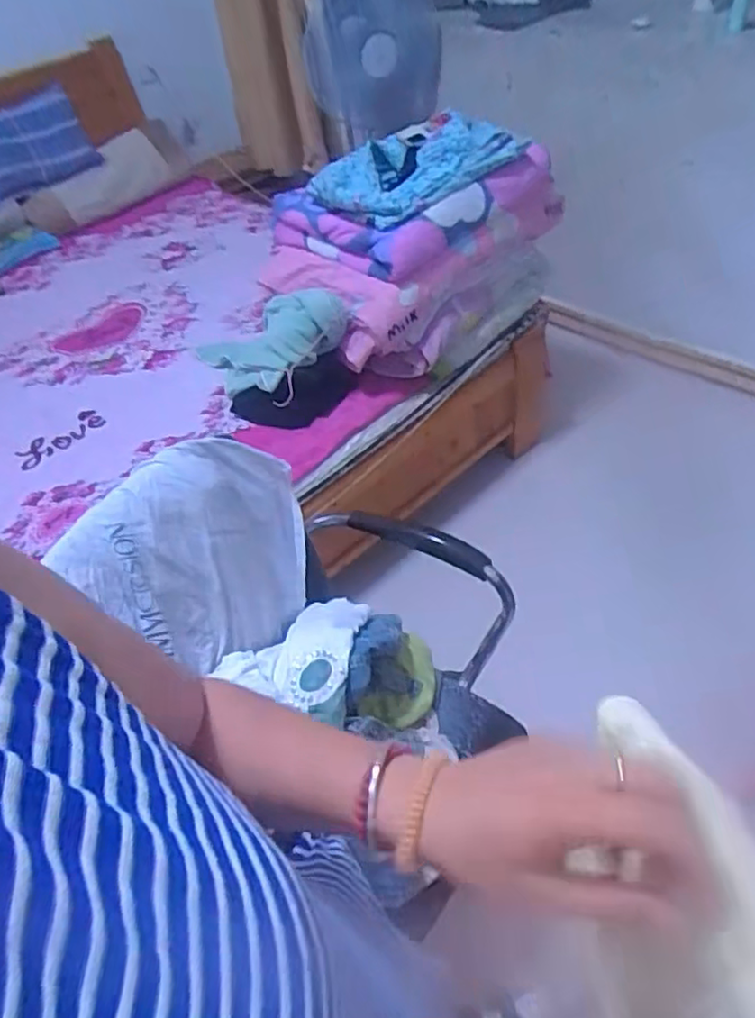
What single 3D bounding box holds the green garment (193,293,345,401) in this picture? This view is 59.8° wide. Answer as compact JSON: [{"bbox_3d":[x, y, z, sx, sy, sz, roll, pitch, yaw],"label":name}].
[{"bbox_3d":[-0.326,-0.448,1.791,0.618,0.175,0.251,0,36,46],"label":"green garment"}]

